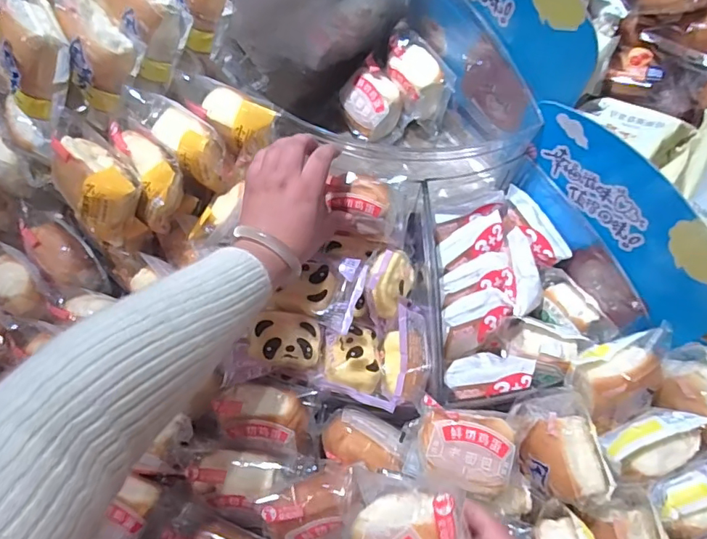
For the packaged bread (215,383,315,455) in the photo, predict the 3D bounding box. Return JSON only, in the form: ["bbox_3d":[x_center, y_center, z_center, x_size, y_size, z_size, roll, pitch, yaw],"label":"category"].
[{"bbox_3d":[-0.091,0.157,0.529,0.109,0.044,0.067,14,68,5],"label":"packaged bread"}]

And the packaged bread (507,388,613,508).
[{"bbox_3d":[0.203,0.175,0.498,0.068,0.049,0.111,-5,68,-3],"label":"packaged bread"}]

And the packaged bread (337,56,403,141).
[{"bbox_3d":[0.026,-0.224,0.670,0.080,0.085,0.053,49,30,16],"label":"packaged bread"}]

